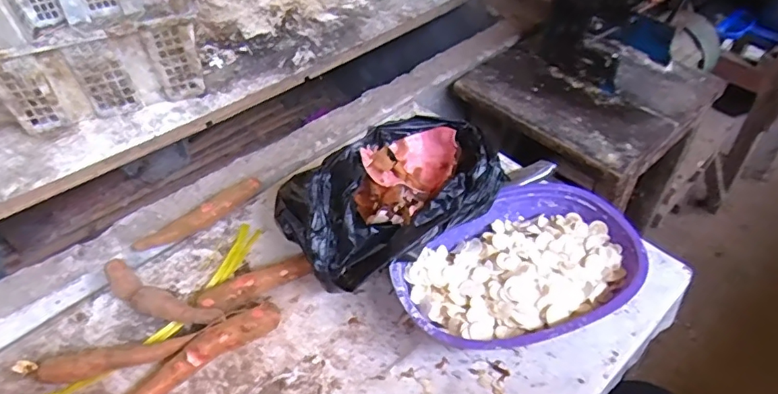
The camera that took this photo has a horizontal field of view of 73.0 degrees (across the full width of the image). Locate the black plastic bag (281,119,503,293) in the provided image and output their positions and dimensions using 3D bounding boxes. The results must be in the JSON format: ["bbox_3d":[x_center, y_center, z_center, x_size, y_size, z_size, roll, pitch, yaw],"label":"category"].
[{"bbox_3d":[0.000,0.010,0.711,0.280,0.131,0.190,-16,49,-15],"label":"black plastic bag"}]

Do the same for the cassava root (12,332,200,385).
[{"bbox_3d":[-0.332,0.198,0.626,0.200,0.037,0.029,-7,47,-6],"label":"cassava root"}]

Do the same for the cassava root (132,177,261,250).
[{"bbox_3d":[-0.279,0.028,0.784,0.195,0.035,0.035,-28,53,-24],"label":"cassava root"}]

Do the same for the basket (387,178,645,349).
[{"bbox_3d":[0.158,0.096,0.656,0.299,0.074,0.212,-24,51,-21],"label":"basket"}]

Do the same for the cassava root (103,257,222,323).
[{"bbox_3d":[-0.293,0.136,0.679,0.184,0.042,0.039,20,50,18],"label":"cassava root"}]

